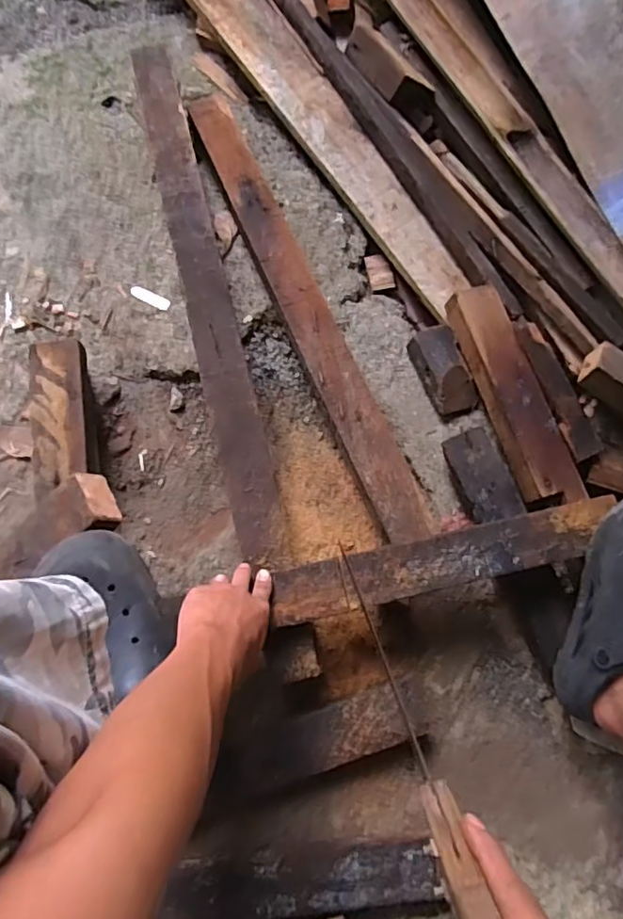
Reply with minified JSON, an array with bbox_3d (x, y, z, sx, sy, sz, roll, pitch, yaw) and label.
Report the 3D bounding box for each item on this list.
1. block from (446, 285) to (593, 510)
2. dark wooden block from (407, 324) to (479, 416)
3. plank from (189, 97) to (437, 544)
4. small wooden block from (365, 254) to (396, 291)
[{"bbox_3d":[0.262,-0.084,0.774,0.070,0.043,0.295,-19,77,-7],"label":"block"},{"bbox_3d":[0.179,-0.122,0.814,0.061,0.050,0.119,-20,78,-7],"label":"dark wooden block"},{"bbox_3d":[-0.018,-0.212,0.828,0.066,0.053,0.706,-23,78,-8],"label":"plank"},{"bbox_3d":[0.101,-0.278,0.891,0.034,0.014,0.056,-12,74,-5],"label":"small wooden block"}]

